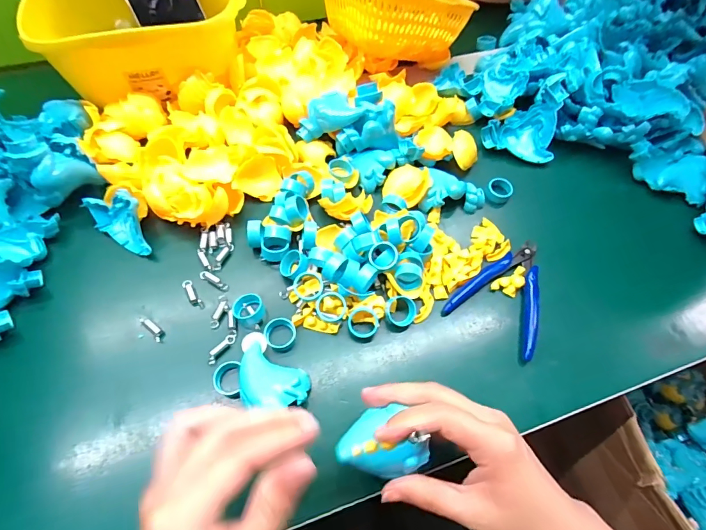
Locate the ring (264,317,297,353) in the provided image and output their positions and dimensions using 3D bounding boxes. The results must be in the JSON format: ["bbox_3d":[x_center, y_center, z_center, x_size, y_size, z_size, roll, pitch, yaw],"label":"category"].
[{"bbox_3d":[-0.061,0.059,0.333,0.025,0.014,0.026,1,60,-2],"label":"ring"}]

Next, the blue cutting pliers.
[{"bbox_3d":[0.139,0.020,0.362,0.079,0.009,0.104,27,63,12],"label":"blue cutting pliers"}]

